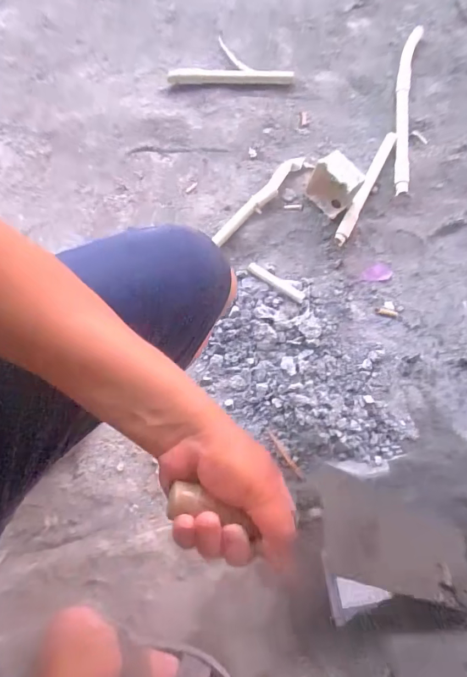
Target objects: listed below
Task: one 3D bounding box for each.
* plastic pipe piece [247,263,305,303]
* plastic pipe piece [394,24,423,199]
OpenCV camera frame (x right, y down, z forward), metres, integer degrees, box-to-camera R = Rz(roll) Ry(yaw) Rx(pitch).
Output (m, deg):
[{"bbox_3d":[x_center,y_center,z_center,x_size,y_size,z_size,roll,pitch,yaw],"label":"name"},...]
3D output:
[{"bbox_3d":[0.075,-0.098,0.716,0.115,0.018,0.019,35,81,7],"label":"plastic pipe piece"},{"bbox_3d":[0.315,-0.418,0.754,0.037,0.044,0.335,7,78,3],"label":"plastic pipe piece"}]

